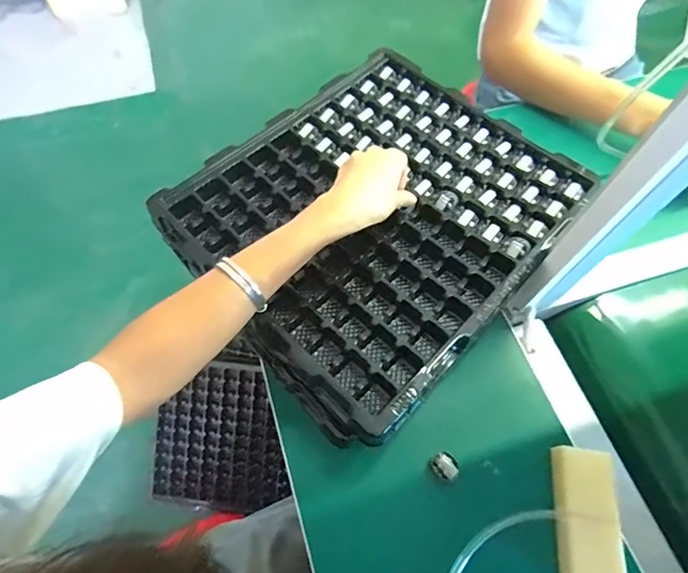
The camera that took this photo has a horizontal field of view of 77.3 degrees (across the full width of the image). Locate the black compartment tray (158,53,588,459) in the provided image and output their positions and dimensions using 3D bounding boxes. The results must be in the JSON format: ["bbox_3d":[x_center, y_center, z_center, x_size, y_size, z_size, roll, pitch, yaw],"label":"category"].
[{"bbox_3d":[0.034,-0.079,0.518,0.351,0.080,0.406,41,70,18],"label":"black compartment tray"}]

